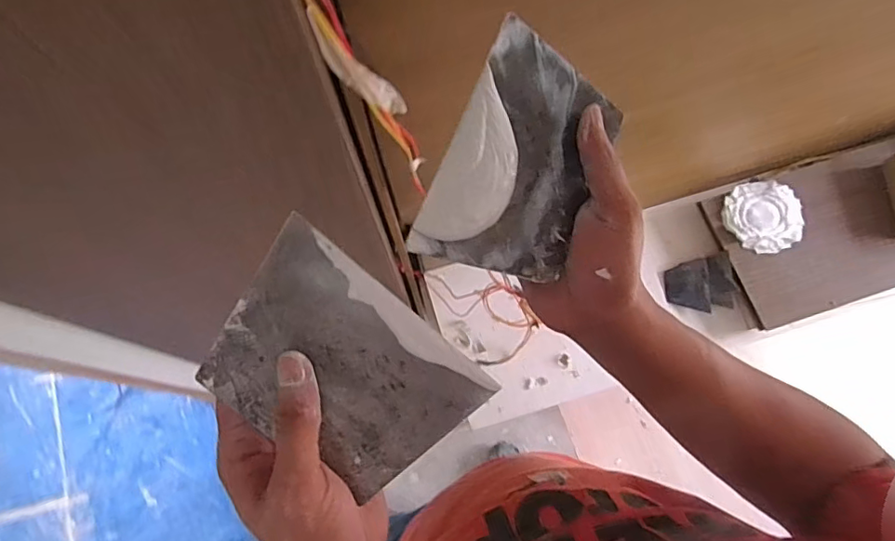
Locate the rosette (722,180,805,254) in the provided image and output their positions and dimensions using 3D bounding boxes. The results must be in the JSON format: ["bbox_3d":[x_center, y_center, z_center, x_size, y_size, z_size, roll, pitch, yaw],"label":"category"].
[{"bbox_3d":[0.798,-0.136,1.369,0.191,0.029,0.183,-15,73,-3],"label":"rosette"}]

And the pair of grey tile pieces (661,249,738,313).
[{"bbox_3d":[0.633,0.037,1.358,0.159,0.011,0.131,-13,84,15],"label":"pair of grey tile pieces"}]

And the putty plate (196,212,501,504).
[{"bbox_3d":[-0.057,0.054,0.291,0.135,0.005,0.096,40,87,-6],"label":"putty plate"}]

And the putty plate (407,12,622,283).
[{"bbox_3d":[0.047,-0.063,0.318,0.089,0.013,0.138,25,87,-16],"label":"putty plate"}]

